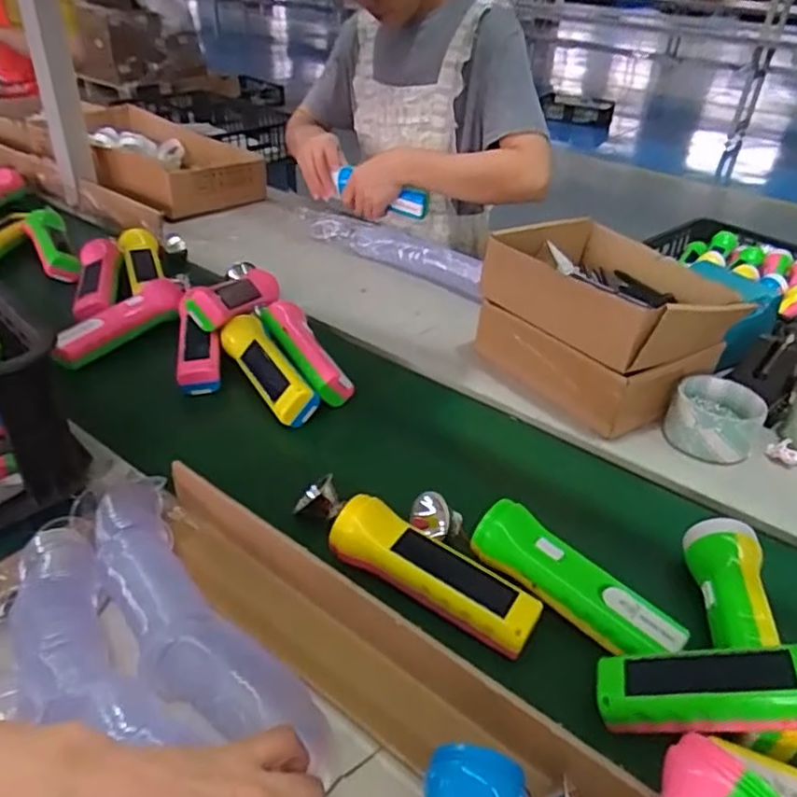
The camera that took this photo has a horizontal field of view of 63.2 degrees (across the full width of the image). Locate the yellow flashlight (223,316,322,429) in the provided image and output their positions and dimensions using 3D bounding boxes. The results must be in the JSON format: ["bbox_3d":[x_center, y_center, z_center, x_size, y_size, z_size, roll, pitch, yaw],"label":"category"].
[{"bbox_3d":[-0.136,-0.032,0.672,0.045,0.040,0.154,-18,40,-29],"label":"yellow flashlight"}]

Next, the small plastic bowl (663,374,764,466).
[{"bbox_3d":[0.318,0.021,0.649,0.081,0.052,0.089,25,40,29],"label":"small plastic bowl"}]

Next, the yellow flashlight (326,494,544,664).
[{"bbox_3d":[0.025,0.122,0.463,0.153,0.039,0.045,21,38,24],"label":"yellow flashlight"}]

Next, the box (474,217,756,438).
[{"bbox_3d":[0.234,-0.090,0.721,0.205,0.139,0.229,-21,41,-32],"label":"box"}]

